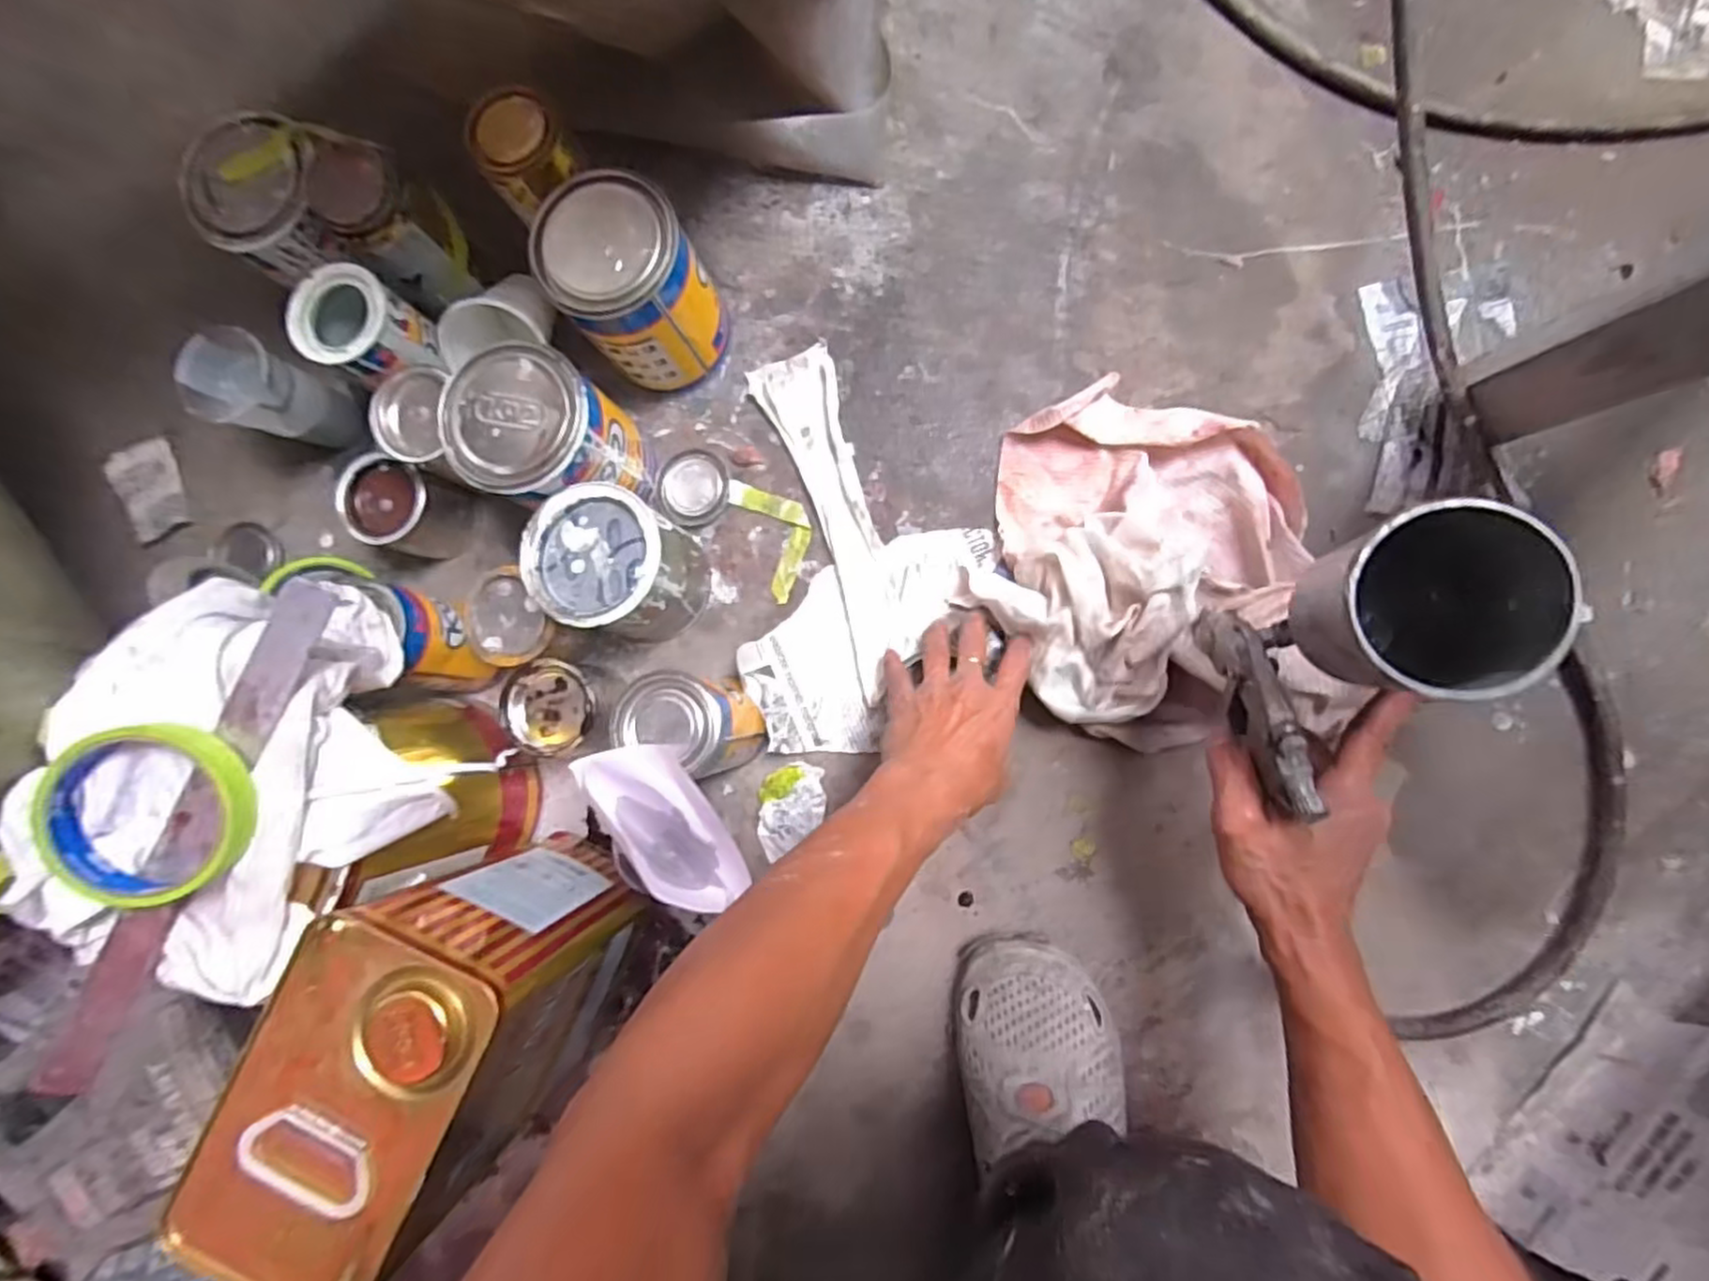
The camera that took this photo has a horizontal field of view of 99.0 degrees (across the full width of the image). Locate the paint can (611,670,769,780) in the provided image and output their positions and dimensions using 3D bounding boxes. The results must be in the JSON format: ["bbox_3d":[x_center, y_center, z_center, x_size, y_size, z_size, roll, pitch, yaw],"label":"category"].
[{"bbox_3d":[-0.111,0.061,0.522,0.073,0.133,0.067,-1,84,6],"label":"paint can"}]

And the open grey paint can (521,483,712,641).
[{"bbox_3d":[-0.175,-0.054,0.554,0.099,0.113,0.094,-1,84,6],"label":"open grey paint can"}]

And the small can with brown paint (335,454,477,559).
[{"bbox_3d":[-0.360,-0.103,0.600,0.085,0.077,0.071,15,86,8],"label":"small can with brown paint"}]

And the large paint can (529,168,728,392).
[{"bbox_3d":[-0.163,-0.262,0.557,0.098,0.142,0.099,-1,84,6],"label":"large paint can"}]

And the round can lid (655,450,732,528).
[{"bbox_3d":[-0.135,-0.129,0.609,0.060,0.005,0.064,-1,84,6],"label":"round can lid"}]

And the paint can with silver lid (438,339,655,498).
[{"bbox_3d":[-0.226,-0.145,0.558,0.107,0.133,0.098,-1,84,6],"label":"paint can with silver lid"}]

